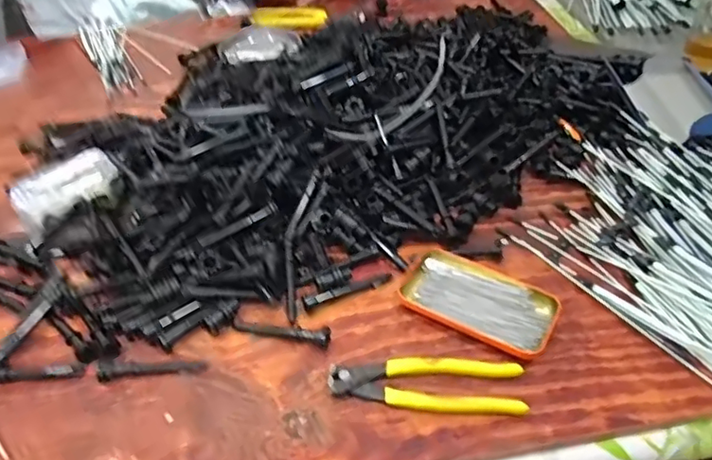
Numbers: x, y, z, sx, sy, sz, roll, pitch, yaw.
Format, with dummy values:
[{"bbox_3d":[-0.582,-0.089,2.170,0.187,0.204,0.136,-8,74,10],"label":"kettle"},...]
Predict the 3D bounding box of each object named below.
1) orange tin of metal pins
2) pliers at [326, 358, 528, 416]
[{"bbox_3d":[0.115,0.069,0.555,0.143,0.015,0.075,23,50,25],"label":"orange tin of metal pins"},{"bbox_3d":[0.059,0.134,0.497,0.162,0.016,0.044,1,44,4],"label":"pliers"}]

